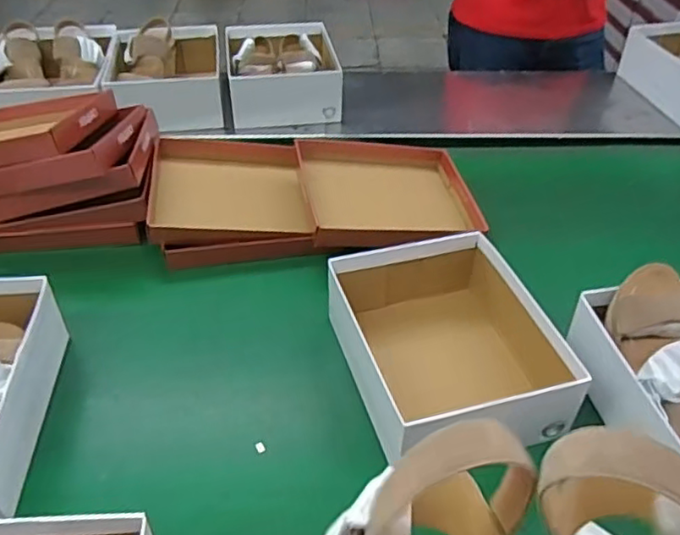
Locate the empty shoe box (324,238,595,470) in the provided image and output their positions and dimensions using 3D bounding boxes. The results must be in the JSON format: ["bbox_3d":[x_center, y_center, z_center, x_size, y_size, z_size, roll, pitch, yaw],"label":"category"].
[{"bbox_3d":[0.121,0.086,0.753,0.220,0.103,0.279,-12,42,-13],"label":"empty shoe box"}]

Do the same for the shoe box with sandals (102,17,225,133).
[{"bbox_3d":[-0.352,-0.408,1.264,0.212,0.115,0.311,-6,41,-7],"label":"shoe box with sandals"}]

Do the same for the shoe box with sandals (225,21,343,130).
[{"bbox_3d":[-0.114,-0.410,1.273,0.222,0.118,0.263,-7,41,-7],"label":"shoe box with sandals"}]

